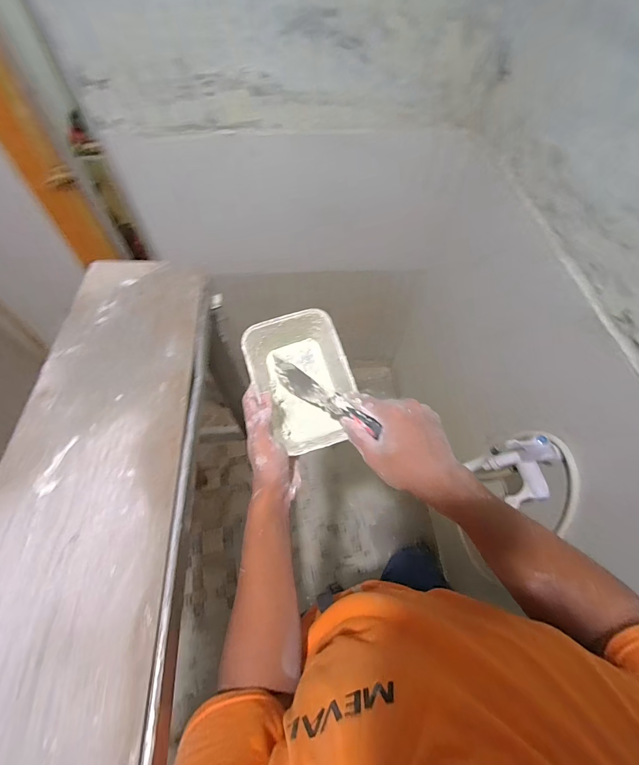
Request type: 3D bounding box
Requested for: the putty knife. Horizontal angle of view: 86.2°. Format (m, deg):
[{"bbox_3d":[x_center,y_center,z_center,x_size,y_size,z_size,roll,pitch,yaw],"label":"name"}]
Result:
[{"bbox_3d":[0.005,0.018,0.429,0.158,0.059,0.014,29,60,30],"label":"putty knife"}]

